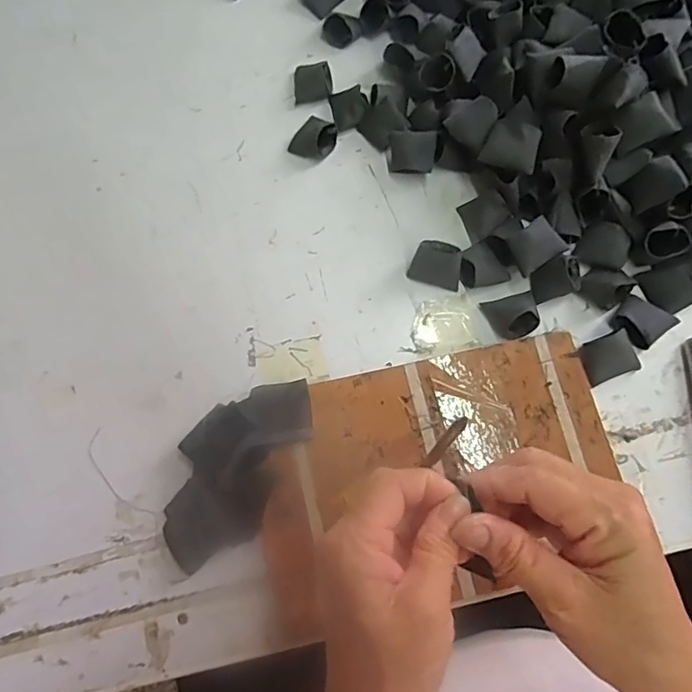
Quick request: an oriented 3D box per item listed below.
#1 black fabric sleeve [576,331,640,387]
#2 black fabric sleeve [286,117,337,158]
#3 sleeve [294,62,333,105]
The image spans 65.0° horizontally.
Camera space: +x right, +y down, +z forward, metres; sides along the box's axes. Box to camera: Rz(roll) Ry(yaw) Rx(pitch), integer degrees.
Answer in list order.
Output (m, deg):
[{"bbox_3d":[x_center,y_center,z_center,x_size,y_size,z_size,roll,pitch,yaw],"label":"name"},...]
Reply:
[{"bbox_3d":[0.213,0.010,0.441,0.045,0.012,0.034,-20,73,-5],"label":"black fabric sleeve"},{"bbox_3d":[-0.029,-0.196,0.507,0.035,0.017,0.042,27,75,9],"label":"black fabric sleeve"},{"bbox_3d":[-0.033,-0.259,0.530,0.037,0.014,0.038,-10,73,-2],"label":"sleeve"}]

